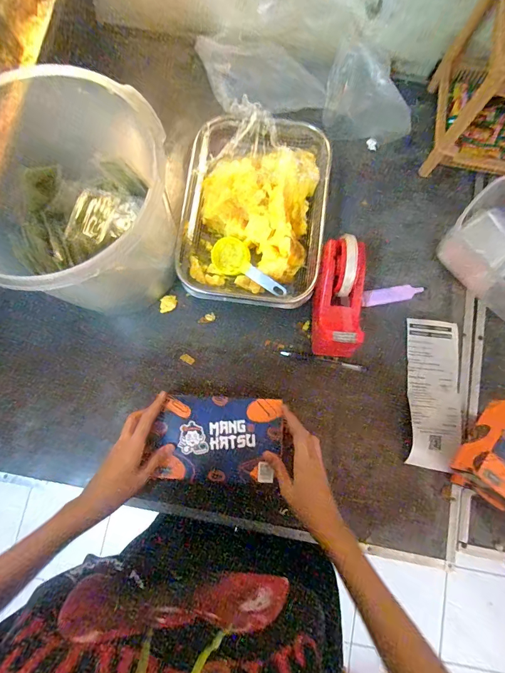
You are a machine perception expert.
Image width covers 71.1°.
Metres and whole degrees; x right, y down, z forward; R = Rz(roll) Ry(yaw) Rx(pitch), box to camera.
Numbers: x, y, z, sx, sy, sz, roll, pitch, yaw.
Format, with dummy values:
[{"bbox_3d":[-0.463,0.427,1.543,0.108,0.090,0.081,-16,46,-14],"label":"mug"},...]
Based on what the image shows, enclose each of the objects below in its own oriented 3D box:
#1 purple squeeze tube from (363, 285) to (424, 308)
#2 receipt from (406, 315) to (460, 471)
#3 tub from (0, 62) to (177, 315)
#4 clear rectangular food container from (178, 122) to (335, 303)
[{"bbox_3d":[0.220,-0.066,0.556,0.098,0.009,0.024,-10,80,-2],"label":"purple squeeze tube"},{"bbox_3d":[0.274,0.082,0.529,0.080,0.024,0.218,6,80,1],"label":"receipt"},{"bbox_3d":[-0.237,-0.164,0.466,0.225,0.216,0.218,0,79,0],"label":"tub"},{"bbox_3d":[0.002,-0.194,0.551,0.215,0.054,0.289,7,80,1],"label":"clear rectangular food container"}]

